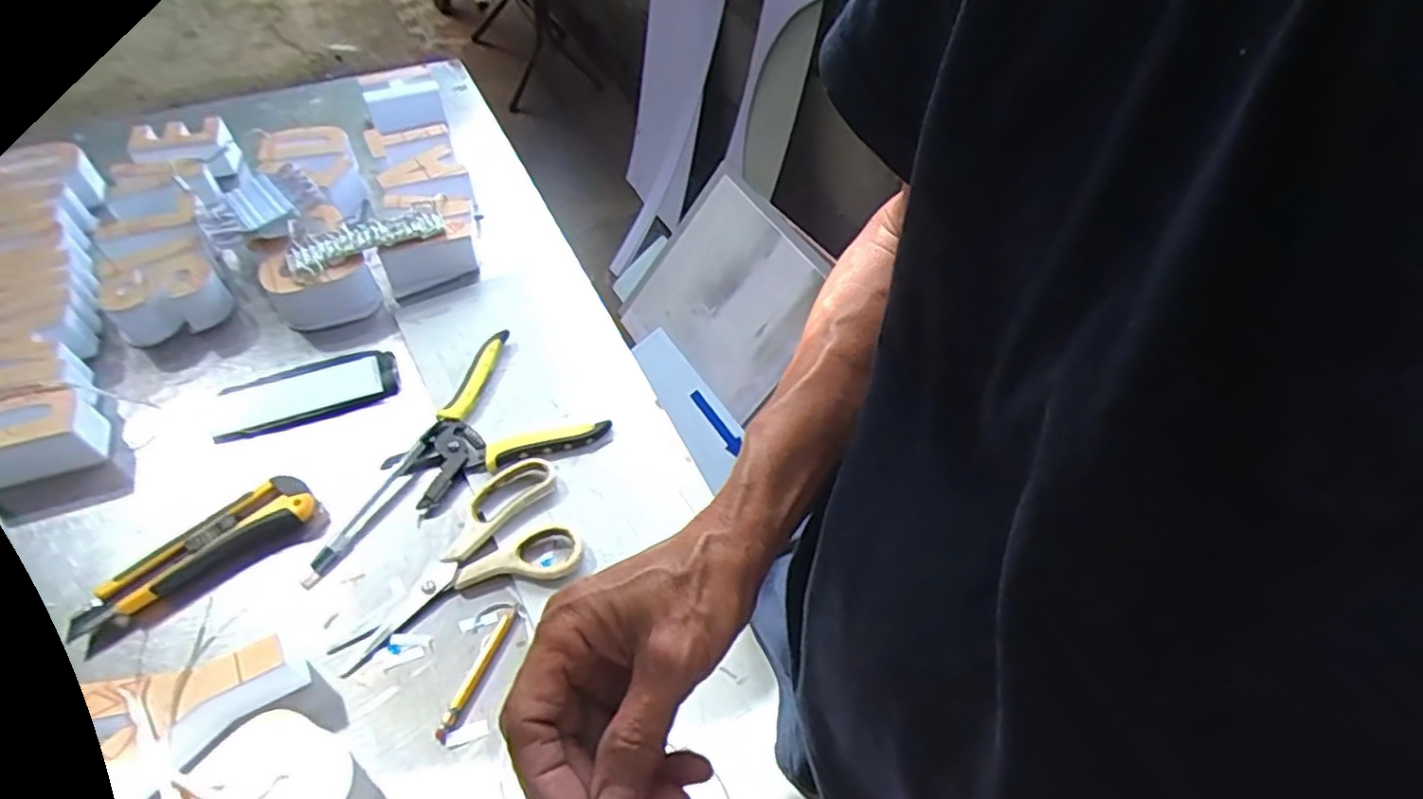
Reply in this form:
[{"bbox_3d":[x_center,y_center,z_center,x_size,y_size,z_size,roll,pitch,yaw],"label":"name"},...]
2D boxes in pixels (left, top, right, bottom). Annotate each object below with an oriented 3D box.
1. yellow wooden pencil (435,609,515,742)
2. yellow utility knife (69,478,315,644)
[{"bbox_3d":[-0.156,0.180,0.469,0.011,0.005,0.091,19,54,11],"label":"yellow wooden pencil"},{"bbox_3d":[-0.359,0.111,0.497,0.152,0.019,0.044,-37,63,-27],"label":"yellow utility knife"}]

